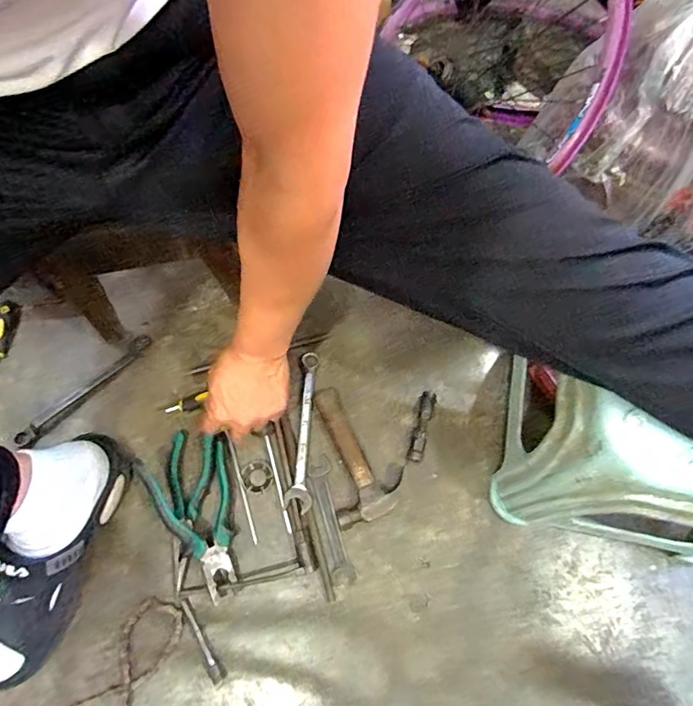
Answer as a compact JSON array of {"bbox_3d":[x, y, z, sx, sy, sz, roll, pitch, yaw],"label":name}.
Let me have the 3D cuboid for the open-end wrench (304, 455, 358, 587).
[{"bbox_3d":[-0.022,0.207,0.609,0.032,0.008,0.149,-13,69,-6],"label":"open-end wrench"}]

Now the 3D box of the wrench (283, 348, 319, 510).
[{"bbox_3d":[-0.058,0.098,0.646,0.035,0.012,0.211,2,68,0],"label":"wrench"}]

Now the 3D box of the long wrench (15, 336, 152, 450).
[{"bbox_3d":[-0.352,0.052,0.661,0.209,0.015,0.025,-42,74,-16],"label":"long wrench"}]

